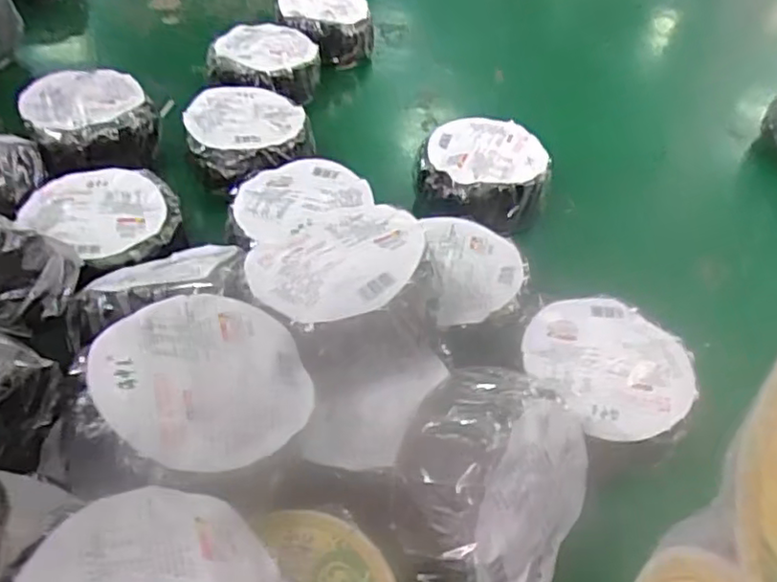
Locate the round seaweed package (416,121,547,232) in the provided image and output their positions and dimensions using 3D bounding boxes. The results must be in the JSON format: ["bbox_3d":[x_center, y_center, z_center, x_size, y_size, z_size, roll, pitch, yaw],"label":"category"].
[{"bbox_3d":[0.128,-0.168,0.902,0.169,0.061,0.169,9,45,5],"label":"round seaweed package"}]

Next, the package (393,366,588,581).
[{"bbox_3d":[0.083,0.155,0.514,0.080,0.159,0.186,3,41,50],"label":"package"}]

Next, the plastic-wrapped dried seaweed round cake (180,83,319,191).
[{"bbox_3d":[-0.193,-0.219,0.926,0.164,0.054,0.183,-7,46,-11],"label":"plastic-wrapped dried seaweed round cake"}]

